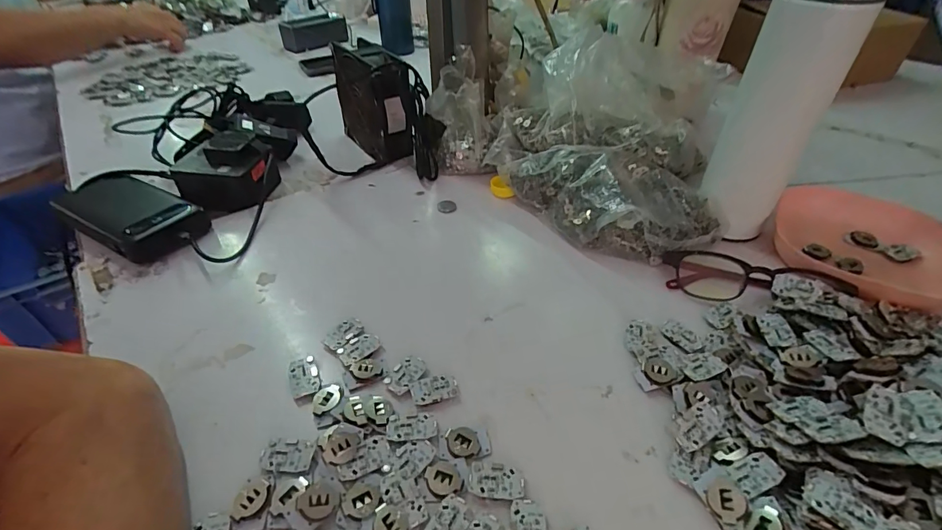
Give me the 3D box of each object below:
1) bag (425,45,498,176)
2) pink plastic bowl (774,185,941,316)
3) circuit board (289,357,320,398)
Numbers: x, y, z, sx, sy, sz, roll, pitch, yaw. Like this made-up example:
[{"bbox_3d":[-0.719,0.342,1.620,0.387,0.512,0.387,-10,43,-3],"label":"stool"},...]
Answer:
[{"bbox_3d":[-0.012,-0.157,0.473,0.063,0.111,0.084,-6,41,-7],"label":"bag"},{"bbox_3d":[0.331,-0.016,0.368,0.125,0.031,0.132,0,41,0],"label":"pink plastic bowl"},{"bbox_3d":[-0.111,0.073,0.289,0.019,0.004,0.029,-15,43,-16],"label":"circuit board"}]

